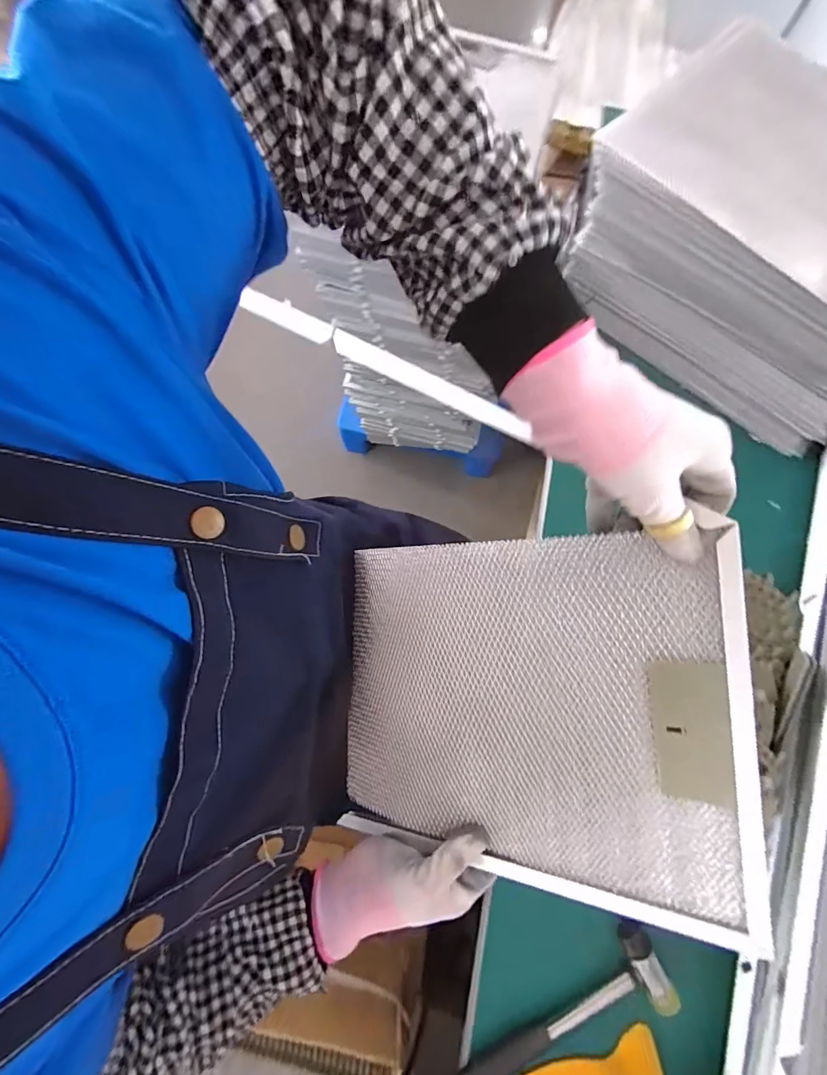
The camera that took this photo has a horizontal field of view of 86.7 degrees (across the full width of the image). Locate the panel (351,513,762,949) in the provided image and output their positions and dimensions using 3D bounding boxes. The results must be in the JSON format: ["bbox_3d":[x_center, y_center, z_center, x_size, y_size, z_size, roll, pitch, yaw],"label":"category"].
[{"bbox_3d":[0.069,0.133,0.350,0.321,0.024,0.257,-7,91,35],"label":"panel"}]

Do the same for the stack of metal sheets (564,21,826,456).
[{"bbox_3d":[0.399,-0.331,0.487,0.373,0.160,0.277,41,78,9],"label":"stack of metal sheets"}]

